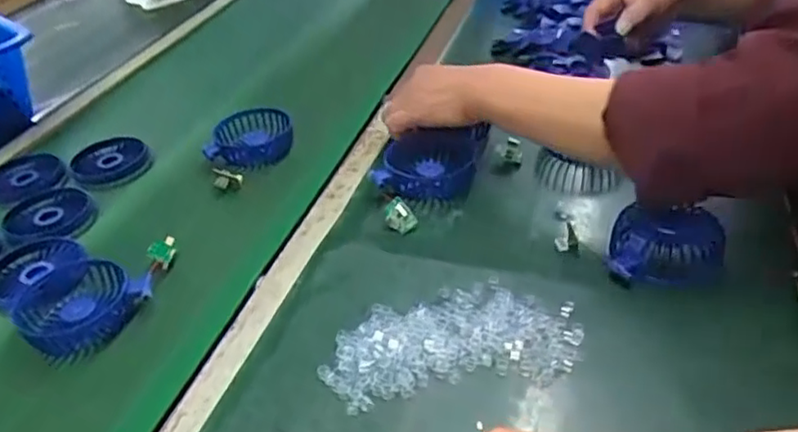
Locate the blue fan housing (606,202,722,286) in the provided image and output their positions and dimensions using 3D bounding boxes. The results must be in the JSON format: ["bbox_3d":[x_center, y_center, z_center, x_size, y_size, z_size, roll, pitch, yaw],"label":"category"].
[{"bbox_3d":[0.216,0.026,0.525,0.091,0.043,0.065,-3,37,6],"label":"blue fan housing"}]

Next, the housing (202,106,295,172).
[{"bbox_3d":[-0.171,-0.091,0.751,0.094,0.031,0.094,-8,36,-1],"label":"housing"}]

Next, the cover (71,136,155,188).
[{"bbox_3d":[-0.332,-0.064,0.751,0.086,0.022,0.074,-21,39,-18],"label":"cover"}]

